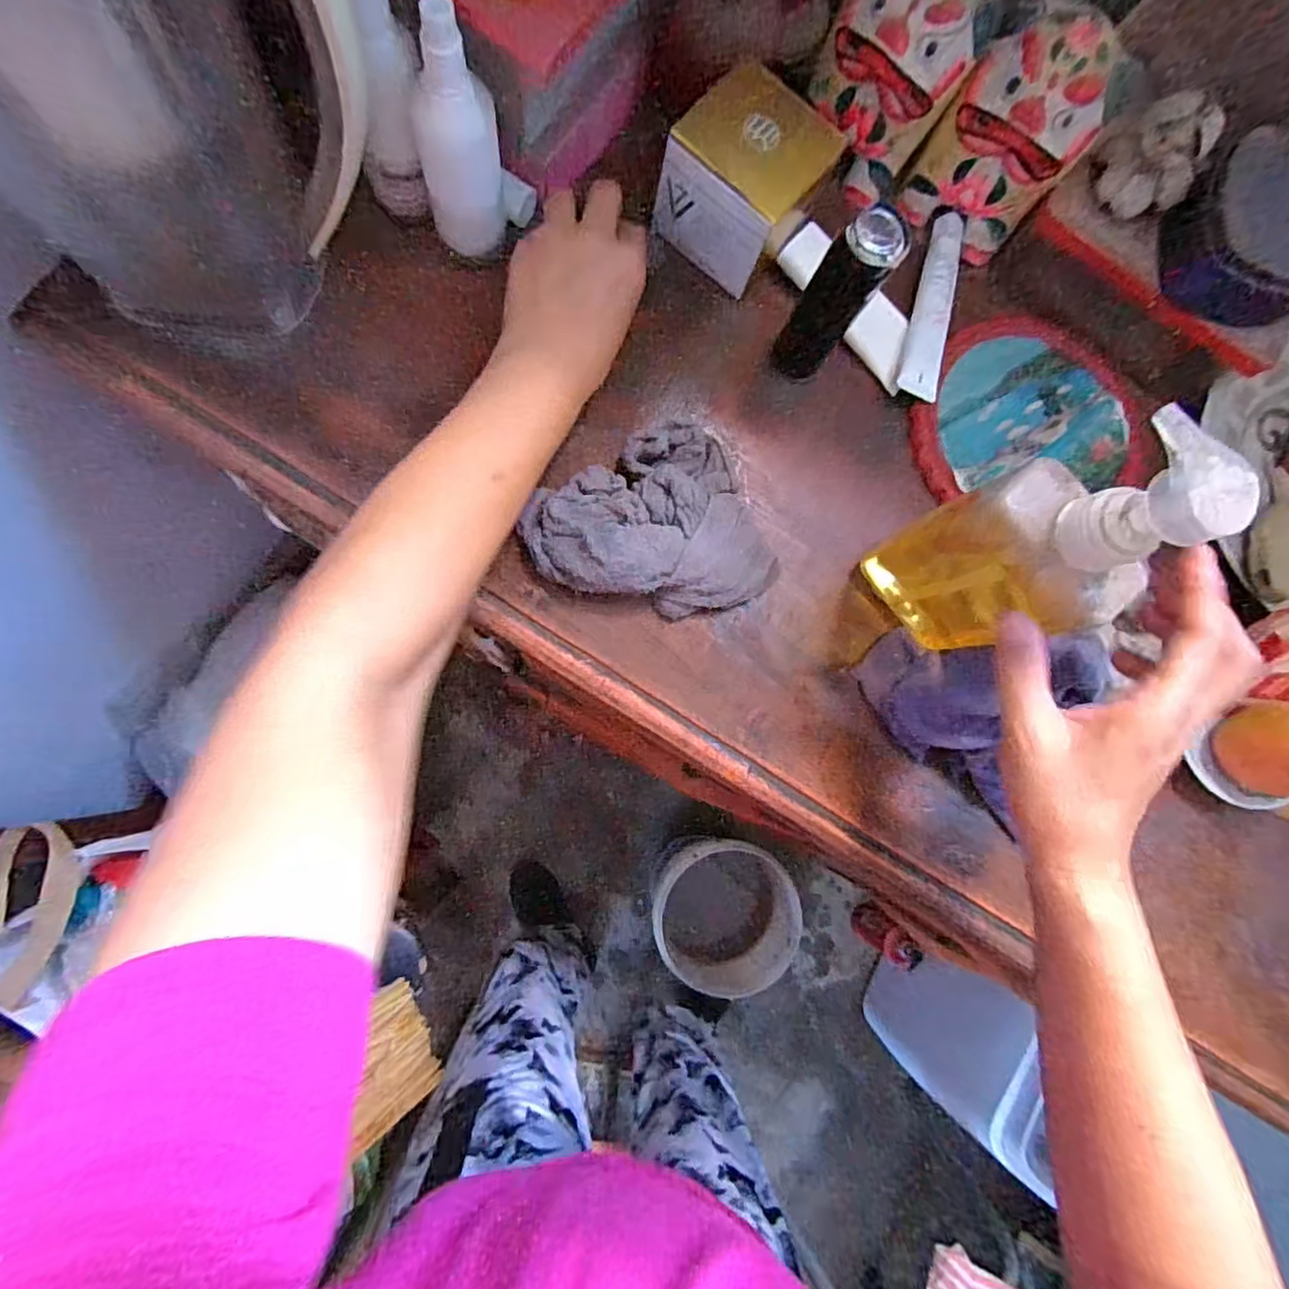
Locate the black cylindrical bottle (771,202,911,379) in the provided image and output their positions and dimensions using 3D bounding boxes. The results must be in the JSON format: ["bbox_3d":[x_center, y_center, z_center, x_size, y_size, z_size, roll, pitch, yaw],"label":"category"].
[{"bbox_3d":[0.122,-0.221,0.408,0.037,0.121,0.034,35,81,-2],"label":"black cylindrical bottle"}]

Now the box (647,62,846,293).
[{"bbox_3d":[0.067,-0.313,0.423,0.082,0.079,0.094,40,81,-1],"label":"box"}]

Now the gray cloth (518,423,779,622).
[{"bbox_3d":[0.008,-0.069,0.420,0.146,0.041,0.124,-31,88,-9],"label":"gray cloth"}]

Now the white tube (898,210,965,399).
[{"bbox_3d":[0.216,-0.256,0.476,0.029,0.015,0.150,14,83,-5],"label":"white tube"}]

